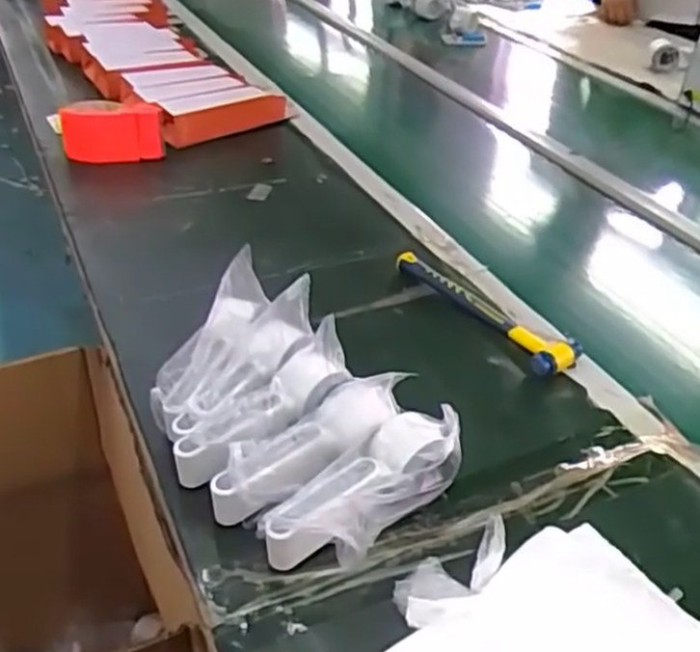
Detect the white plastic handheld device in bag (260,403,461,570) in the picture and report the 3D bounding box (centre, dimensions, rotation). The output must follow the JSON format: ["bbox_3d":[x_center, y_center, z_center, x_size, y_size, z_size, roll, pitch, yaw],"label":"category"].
[{"bbox_3d":[0.015,0.130,0.573,0.066,0.061,0.171,31,45,33],"label":"white plastic handheld device in bag"}]

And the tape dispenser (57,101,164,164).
[{"bbox_3d":[-0.349,-0.288,1.101,0.146,0.067,0.079,-1,36,-5],"label":"tape dispenser"}]

